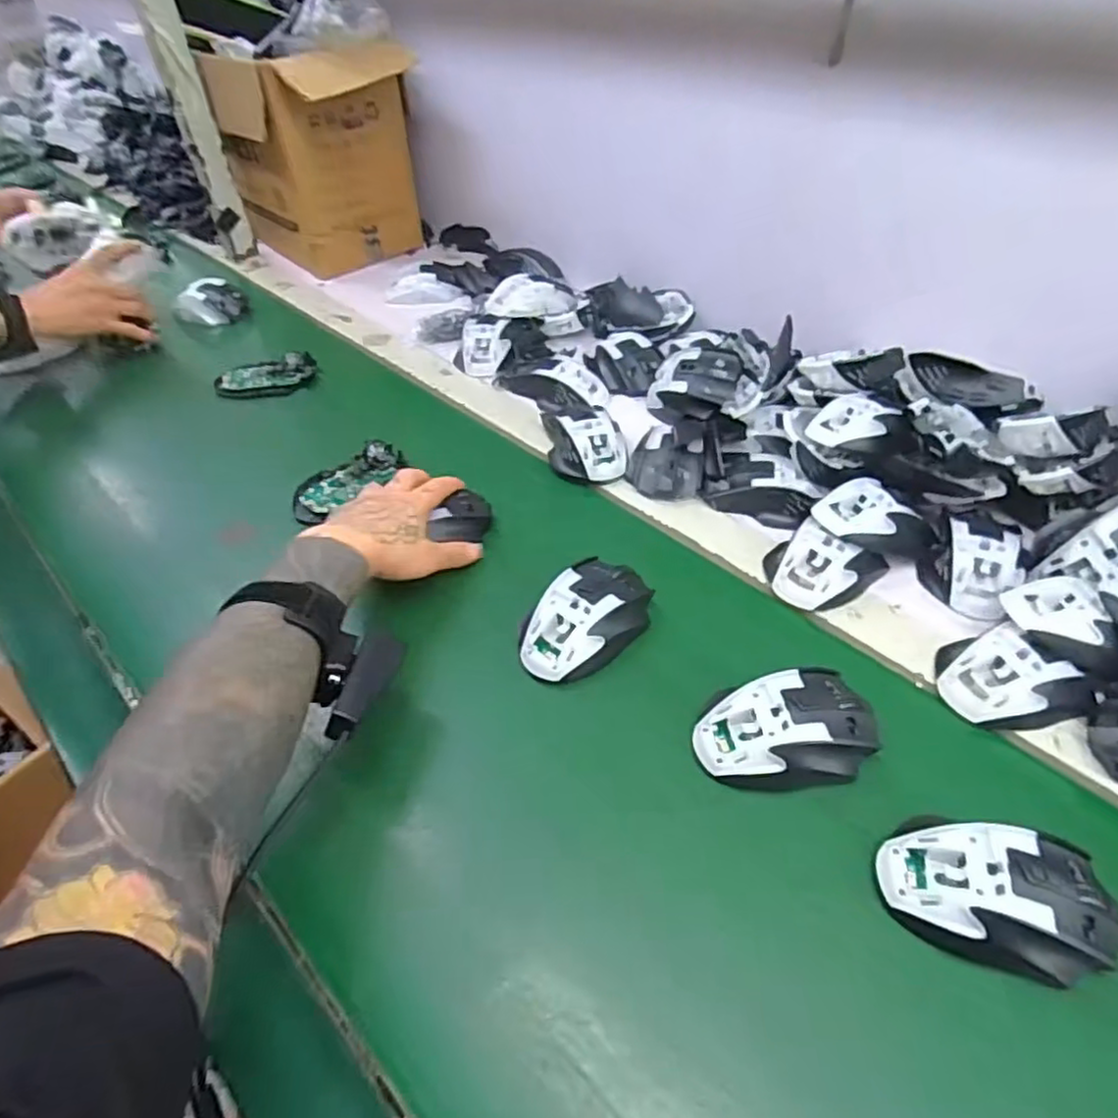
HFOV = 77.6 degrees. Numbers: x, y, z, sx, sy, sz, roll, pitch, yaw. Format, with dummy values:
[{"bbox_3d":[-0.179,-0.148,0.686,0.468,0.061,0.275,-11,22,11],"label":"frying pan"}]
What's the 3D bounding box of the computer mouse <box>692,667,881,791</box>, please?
[{"bbox_3d":[0.148,0.112,0.450,0.112,0.036,0.069,-12,49,-9],"label":"computer mouse"}]

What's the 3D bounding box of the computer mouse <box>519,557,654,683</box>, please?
[{"bbox_3d":[0.020,0.044,0.526,0.113,0.036,0.068,-36,56,-27],"label":"computer mouse"}]

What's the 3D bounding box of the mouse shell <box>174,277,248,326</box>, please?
[{"bbox_3d":[-0.472,-0.349,0.942,0.090,0.038,0.076,21,52,20],"label":"mouse shell"}]

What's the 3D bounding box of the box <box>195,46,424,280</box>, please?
[{"bbox_3d":[-0.331,-0.569,0.981,0.185,0.259,0.193,32,56,27],"label":"box"}]

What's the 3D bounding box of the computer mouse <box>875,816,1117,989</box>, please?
[{"bbox_3d":[0.240,0.181,0.379,0.116,0.038,0.078,17,50,16],"label":"computer mouse"}]

